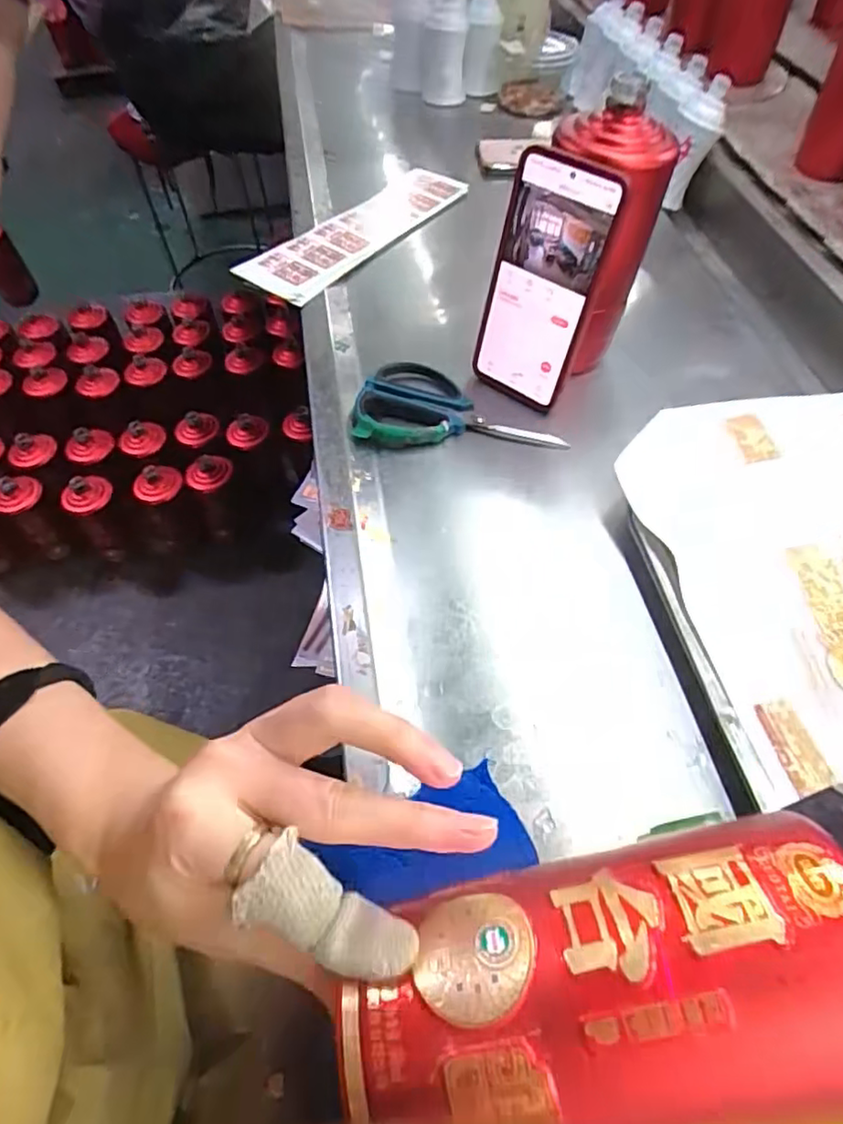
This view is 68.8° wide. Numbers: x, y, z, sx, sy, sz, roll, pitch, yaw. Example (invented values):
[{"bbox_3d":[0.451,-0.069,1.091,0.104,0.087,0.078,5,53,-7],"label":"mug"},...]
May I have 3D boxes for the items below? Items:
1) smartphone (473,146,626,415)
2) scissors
[{"bbox_3d":[0.084,-0.200,0.453,0.083,0.166,0.014,35,47,23],"label":"smartphone"},{"bbox_3d":[0.030,-0.126,0.488,0.161,0.011,0.087,4,56,3],"label":"scissors"}]

